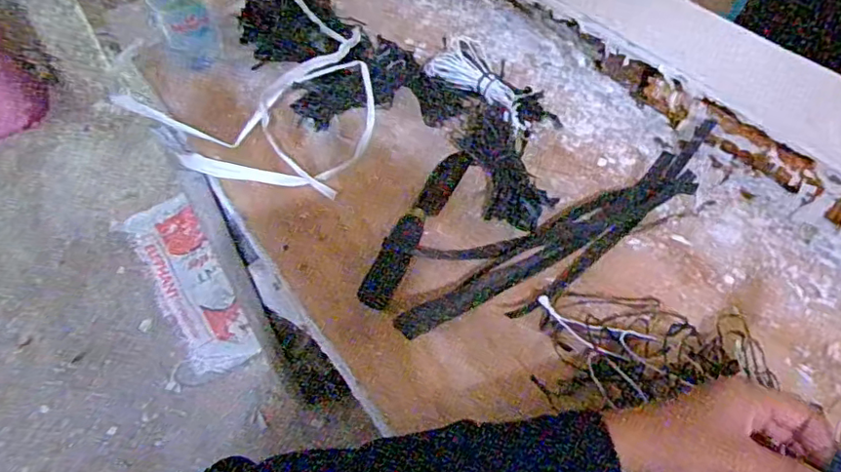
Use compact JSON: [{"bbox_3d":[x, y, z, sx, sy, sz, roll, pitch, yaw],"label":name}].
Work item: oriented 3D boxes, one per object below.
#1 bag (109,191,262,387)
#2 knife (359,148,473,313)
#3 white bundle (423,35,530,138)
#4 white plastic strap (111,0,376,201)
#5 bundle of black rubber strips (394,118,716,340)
[{"bbox_3d":[-0.582,0.116,1.373,0.183,0.033,0.508,-32,65,-10],"label":"bag"},{"bbox_3d":[-0.003,-0.017,0.525,0.032,0.011,0.204,20,56,15],"label":"knife"},{"bbox_3d":[0.071,-0.166,0.614,0.054,0.047,0.141,-36,61,-23],"label":"white bundle"},{"bbox_3d":[-0.170,-0.169,0.619,0.266,0.056,0.232,17,55,13],"label":"white plastic strap"},{"bbox_3d":[0.147,-0.013,0.523,0.380,0.031,0.102,-25,57,-17],"label":"bundle of black rubber strips"}]

